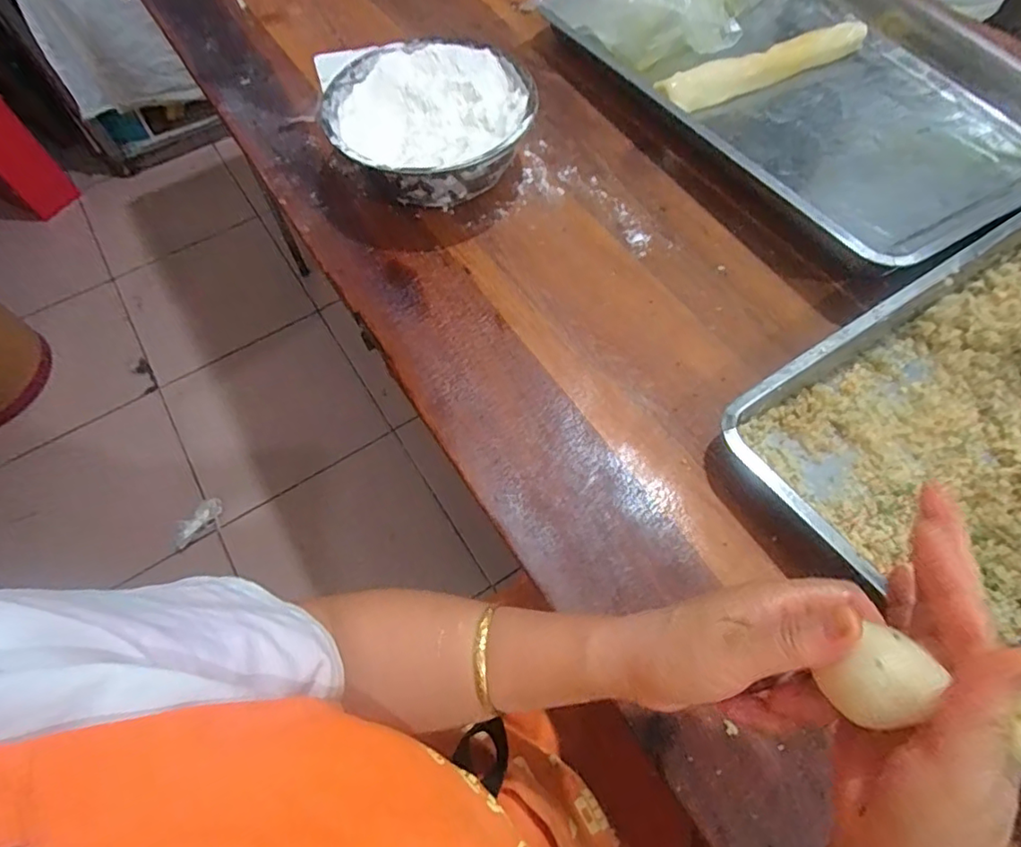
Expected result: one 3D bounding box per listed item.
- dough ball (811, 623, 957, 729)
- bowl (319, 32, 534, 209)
[{"bbox_3d":[0.159,0.111,0.241,0.035,0.026,0.030,-32,66,-14],"label":"dough ball"},{"bbox_3d":[-0.086,-0.324,0.631,0.210,0.084,0.208,-1,62,2],"label":"bowl"}]

